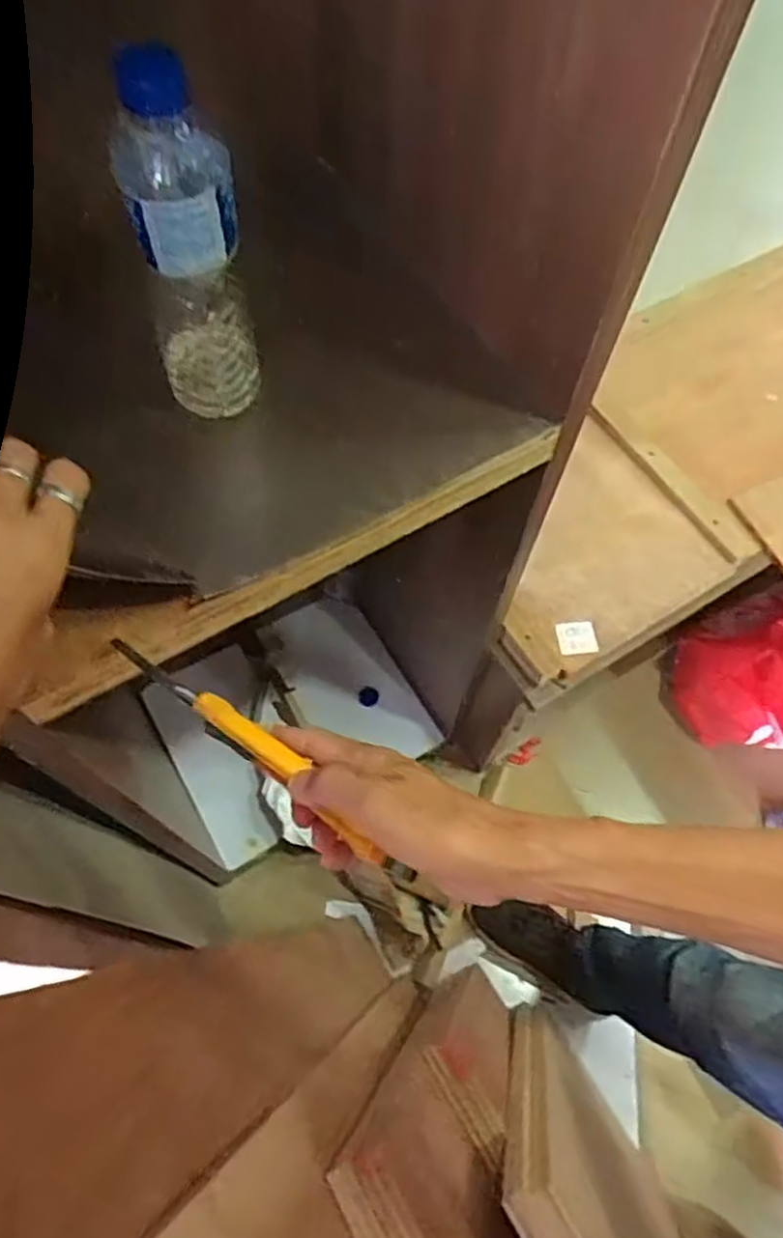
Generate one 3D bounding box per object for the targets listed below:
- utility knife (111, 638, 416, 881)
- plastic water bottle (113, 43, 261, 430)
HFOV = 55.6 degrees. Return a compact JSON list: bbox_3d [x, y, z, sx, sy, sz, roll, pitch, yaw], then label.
[{"bbox_3d":[-0.080,0.068,0.414,0.185,0.012,0.022,36,69,6],"label":"utility knife"},{"bbox_3d":[-0.114,-0.204,0.427,0.063,0.201,0.056,-13,66,-8],"label":"plastic water bottle"}]

